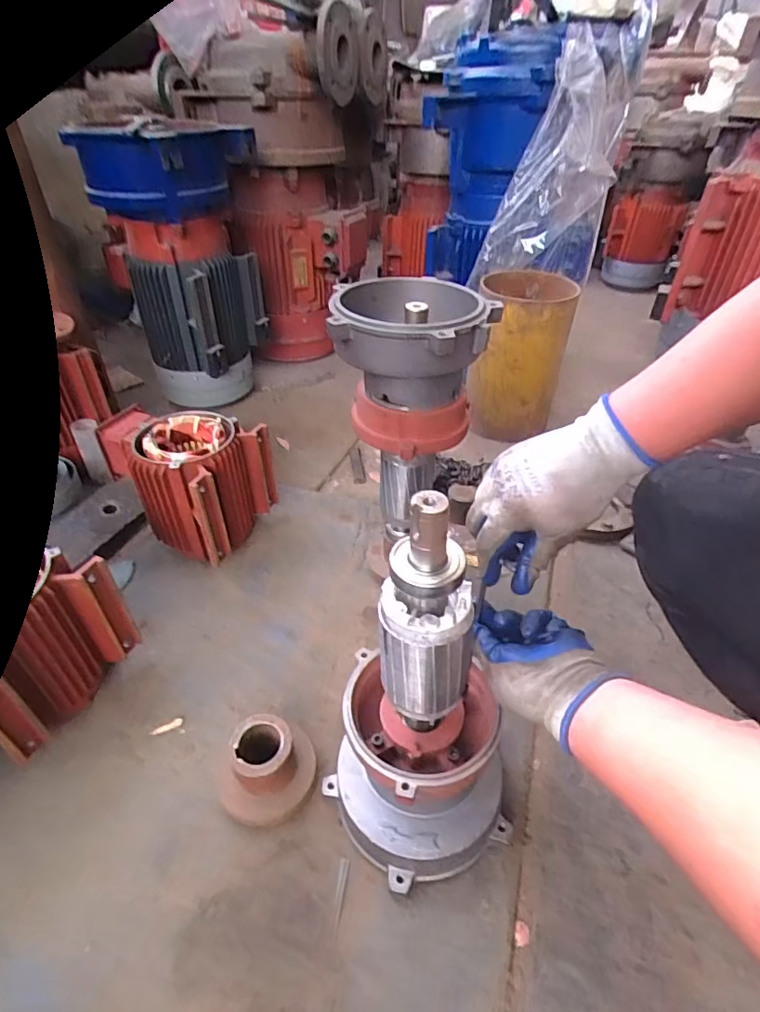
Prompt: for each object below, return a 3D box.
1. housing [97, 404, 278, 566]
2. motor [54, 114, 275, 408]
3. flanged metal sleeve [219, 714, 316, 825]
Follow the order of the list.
[{"bbox_3d":[-0.344,-0.059,0.943,0.260,0.188,0.196,20,43,22],"label":"housing"},{"bbox_3d":[-0.487,-0.574,1.303,0.304,0.648,0.331,14,42,16],"label":"motor"},{"bbox_3d":[-0.132,0.314,0.610,0.109,0.089,0.094,-13,42,-15],"label":"flanged metal sleeve"}]

